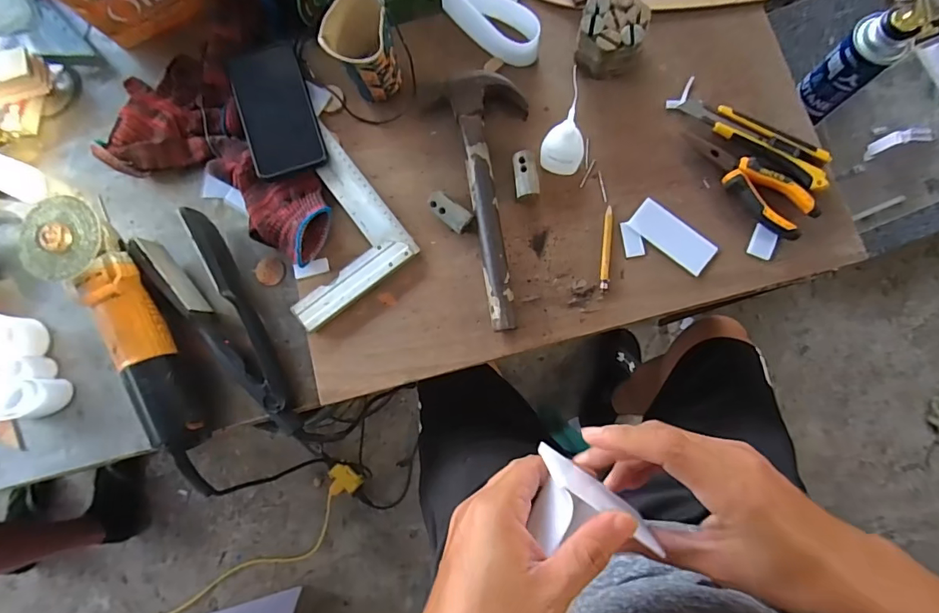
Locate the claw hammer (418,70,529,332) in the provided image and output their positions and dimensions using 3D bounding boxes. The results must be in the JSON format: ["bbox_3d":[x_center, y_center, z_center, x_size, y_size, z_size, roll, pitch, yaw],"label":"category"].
[{"bbox_3d":[0.033,-0.121,0.516,0.107,0.027,0.283,-15,82,2],"label":"claw hammer"}]

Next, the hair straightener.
[{"bbox_3d":[-0.266,0.027,0.520,0.081,0.050,0.269,-32,82,0],"label":"hair straightener"}]

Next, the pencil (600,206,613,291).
[{"bbox_3d":[0.148,-0.063,0.512,0.010,0.004,0.092,6,84,5],"label":"pencil"}]

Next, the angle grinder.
[{"bbox_3d":[-0.367,0.020,0.503,0.080,0.082,0.279,-30,82,0],"label":"angle grinder"}]

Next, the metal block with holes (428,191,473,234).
[{"bbox_3d":[-0.022,-0.104,0.522,0.051,0.022,0.025,42,88,8],"label":"metal block with holes"}]

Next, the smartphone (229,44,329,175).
[{"bbox_3d":[-0.222,-0.225,0.543,0.079,0.008,0.154,-18,80,-4],"label":"smartphone"}]

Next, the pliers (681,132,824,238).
[{"bbox_3d":[0.298,-0.136,0.502,0.048,0.020,0.148,-45,82,-2],"label":"pliers"}]

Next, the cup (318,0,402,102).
[{"bbox_3d":[-0.114,-0.279,0.515,0.073,0.091,0.086,-25,82,1],"label":"cup"}]

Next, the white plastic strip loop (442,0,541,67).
[{"bbox_3d":[0.022,-0.329,0.539,0.130,0.047,0.039,35,87,7],"label":"white plastic strip loop"}]

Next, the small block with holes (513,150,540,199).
[{"bbox_3d":[0.062,-0.146,0.522,0.025,0.022,0.052,-7,83,4],"label":"small block with holes"}]

